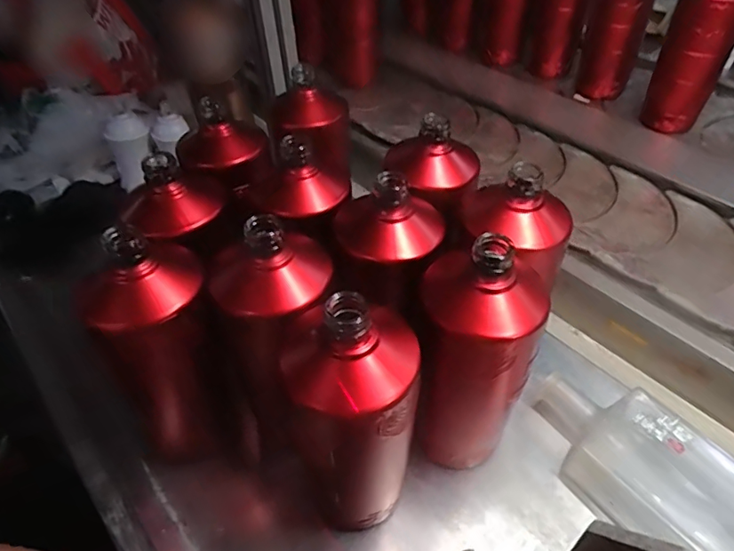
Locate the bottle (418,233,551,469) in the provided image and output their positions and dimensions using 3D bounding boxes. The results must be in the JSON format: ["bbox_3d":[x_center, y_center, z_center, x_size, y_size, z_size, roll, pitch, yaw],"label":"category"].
[{"bbox_3d":[0.079,0.063,0.378,0.078,0.196,0.070,5,49,10],"label":"bottle"}]

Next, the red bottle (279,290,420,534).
[{"bbox_3d":[-0.007,0.096,0.344,0.085,0.196,0.081,-5,48,1],"label":"red bottle"}]

